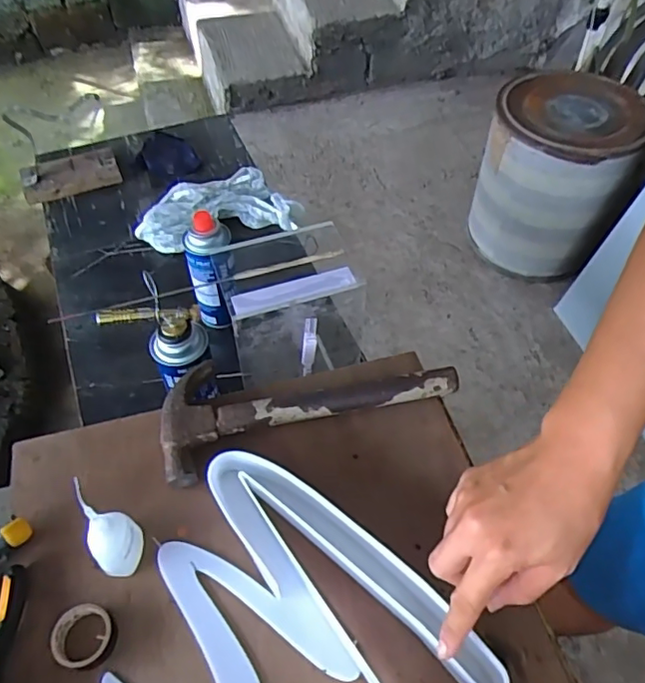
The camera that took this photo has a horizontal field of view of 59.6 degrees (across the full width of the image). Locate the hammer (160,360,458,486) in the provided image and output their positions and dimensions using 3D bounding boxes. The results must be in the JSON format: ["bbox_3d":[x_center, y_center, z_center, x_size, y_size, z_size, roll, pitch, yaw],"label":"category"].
[{"bbox_3d":[-0.019,0.045,0.565,0.288,0.024,0.111,-16,55,-12],"label":"hammer"}]

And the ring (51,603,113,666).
[{"bbox_3d":[-0.186,0.228,0.437,0.045,0.015,0.044,0,54,0],"label":"ring"}]

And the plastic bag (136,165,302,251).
[{"bbox_3d":[-0.188,-0.233,1.007,0.284,0.052,0.131,-15,54,-14],"label":"plastic bag"}]

